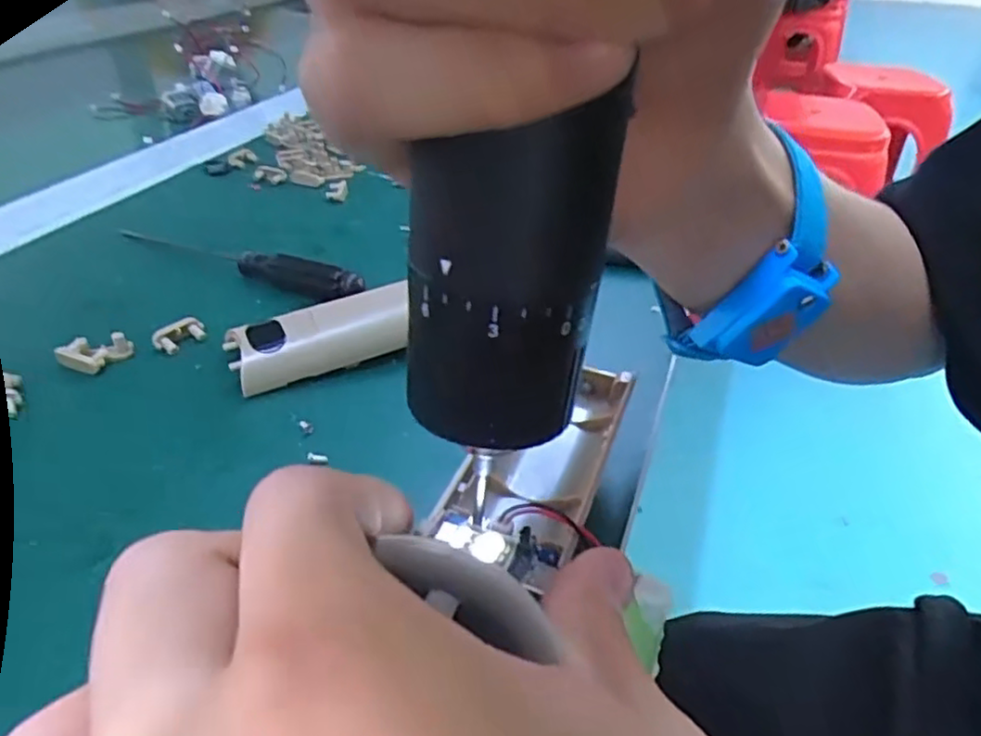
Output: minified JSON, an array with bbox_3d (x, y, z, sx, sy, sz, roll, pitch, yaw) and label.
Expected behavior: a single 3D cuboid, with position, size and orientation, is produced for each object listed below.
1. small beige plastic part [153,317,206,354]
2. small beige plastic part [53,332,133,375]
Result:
[{"bbox_3d":[-0.119,-0.013,0.258,0.007,0.008,0.019,29,43,30],"label":"small beige plastic part"},{"bbox_3d":[-0.146,-0.007,0.246,0.020,0.008,0.018,15,38,16],"label":"small beige plastic part"}]

